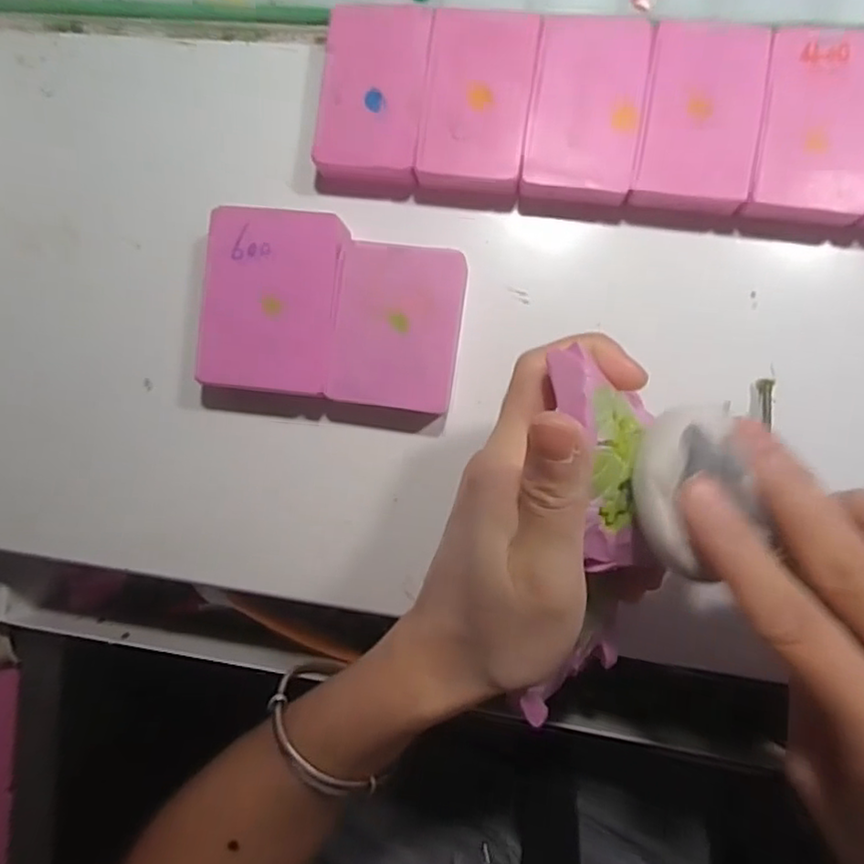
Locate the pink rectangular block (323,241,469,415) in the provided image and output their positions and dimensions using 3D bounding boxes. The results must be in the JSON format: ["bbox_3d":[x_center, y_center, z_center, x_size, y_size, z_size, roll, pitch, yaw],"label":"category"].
[{"bbox_3d":[-0.015,-0.044,0.272,0.052,0.019,0.067,8,91,7],"label":"pink rectangular block"}]

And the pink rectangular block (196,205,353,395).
[{"bbox_3d":[-0.068,-0.056,0.279,0.058,0.022,0.076,7,91,7],"label":"pink rectangular block"}]

